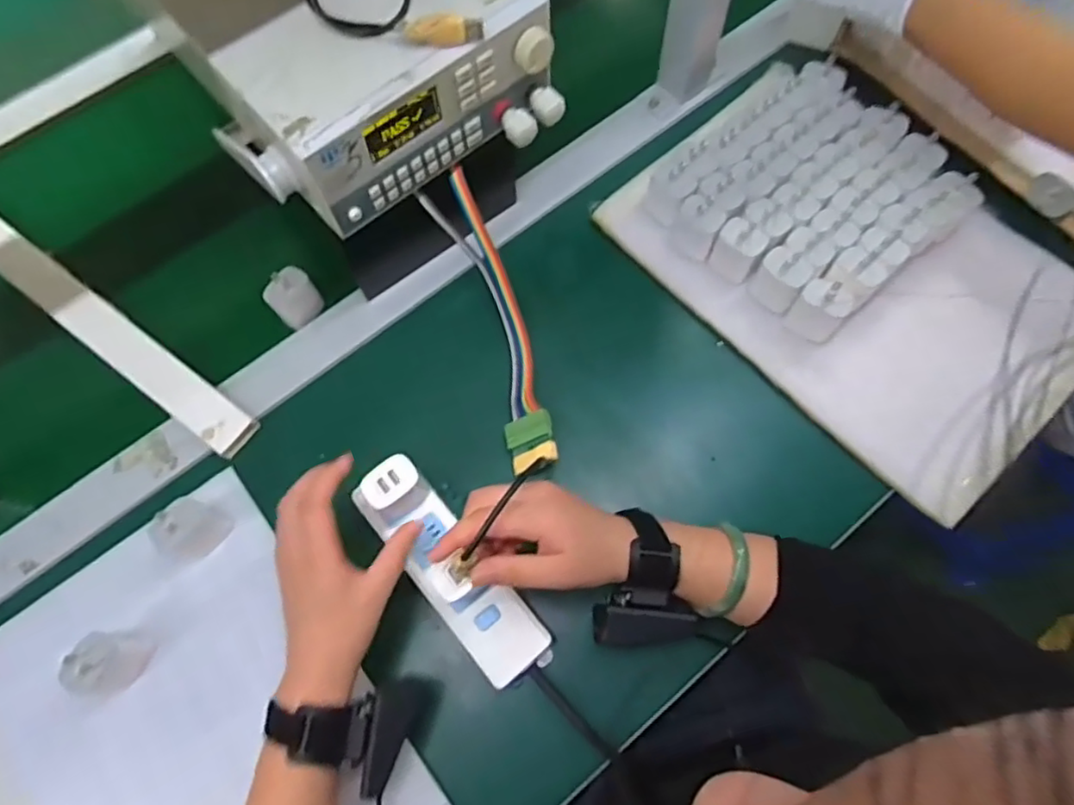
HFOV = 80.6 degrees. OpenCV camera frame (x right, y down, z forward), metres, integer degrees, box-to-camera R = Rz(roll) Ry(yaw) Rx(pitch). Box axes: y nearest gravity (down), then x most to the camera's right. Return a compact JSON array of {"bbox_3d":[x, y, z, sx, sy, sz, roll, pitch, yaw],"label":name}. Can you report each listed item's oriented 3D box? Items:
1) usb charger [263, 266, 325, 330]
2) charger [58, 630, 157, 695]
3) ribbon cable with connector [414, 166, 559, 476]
[{"bbox_3d":[-0.225,-0.097,0.588,0.042,0.054,0.027,-43,74,-12],"label":"usb charger"},{"bbox_3d":[-0.315,0.192,0.471,0.039,0.053,0.042,-4,70,1],"label":"charger"},{"bbox_3d":[-0.037,-0.066,0.550,0.054,0.063,0.251,-16,88,-4],"label":"ribbon cable with connector"}]

